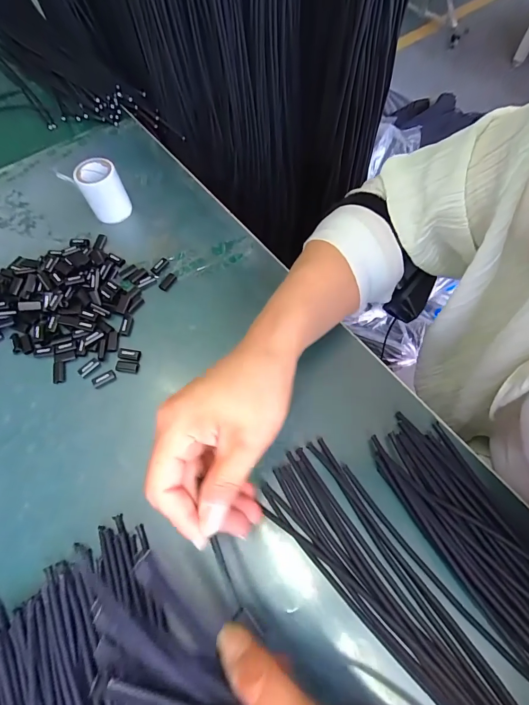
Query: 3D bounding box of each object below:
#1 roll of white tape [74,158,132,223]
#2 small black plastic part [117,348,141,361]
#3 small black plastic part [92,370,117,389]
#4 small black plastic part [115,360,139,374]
[{"bbox_3d":[-0.174,-0.176,0.381,0.041,0.054,0.035,-25,67,-9],"label":"roll of white tape"},{"bbox_3d":[-0.126,0.001,0.323,0.021,0.004,0.011,7,66,6],"label":"small black plastic part"},{"bbox_3d":[-0.145,0.023,0.313,0.020,0.004,0.010,-27,67,-10],"label":"small black plastic part"},{"bbox_3d":[-0.126,0.013,0.318,0.020,0.004,0.010,7,66,6],"label":"small black plastic part"}]

